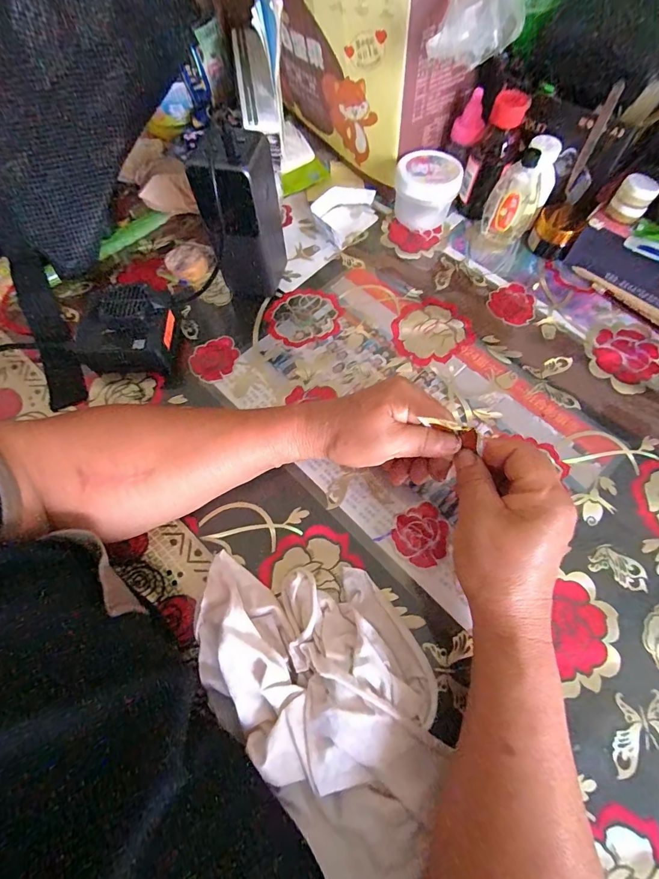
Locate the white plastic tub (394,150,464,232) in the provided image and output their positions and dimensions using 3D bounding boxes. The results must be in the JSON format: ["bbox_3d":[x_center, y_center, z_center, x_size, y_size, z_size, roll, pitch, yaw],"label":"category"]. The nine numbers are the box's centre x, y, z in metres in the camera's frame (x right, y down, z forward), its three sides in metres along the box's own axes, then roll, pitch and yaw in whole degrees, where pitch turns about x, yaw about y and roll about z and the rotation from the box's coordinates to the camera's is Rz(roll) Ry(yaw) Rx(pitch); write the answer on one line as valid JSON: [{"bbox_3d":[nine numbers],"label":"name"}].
[{"bbox_3d":[0.103,-0.268,0.423,0.064,0.054,0.057,7,67,5],"label":"white plastic tub"}]

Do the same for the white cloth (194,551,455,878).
[{"bbox_3d":[-0.002,0.152,0.246,0.119,0.044,0.197,-37,71,-14],"label":"white cloth"}]

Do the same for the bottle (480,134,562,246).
[{"bbox_3d":[0.192,-0.245,0.393,0.047,0.085,0.033,-21,68,-8],"label":"bottle"}]

